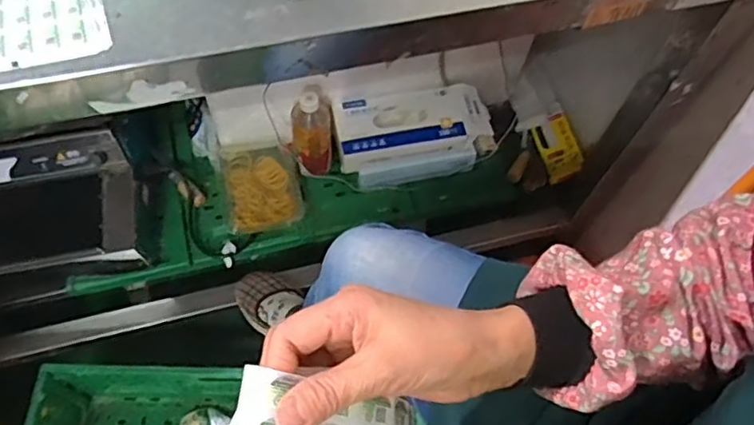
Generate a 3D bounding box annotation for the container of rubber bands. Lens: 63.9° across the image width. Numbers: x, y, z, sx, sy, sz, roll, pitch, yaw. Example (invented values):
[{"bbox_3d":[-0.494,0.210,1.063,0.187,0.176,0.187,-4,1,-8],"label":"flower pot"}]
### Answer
[{"bbox_3d":[-0.204,-0.046,1.073,0.128,0.036,0.166,-10,63,-10],"label":"container of rubber bands"}]

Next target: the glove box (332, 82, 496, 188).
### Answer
[{"bbox_3d":[0.071,-0.144,1.086,0.285,0.097,0.130,-9,63,-9],"label":"glove box"}]

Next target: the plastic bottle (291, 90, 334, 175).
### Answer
[{"bbox_3d":[-0.111,-0.140,1.040,0.069,0.161,0.082,-1,62,-5],"label":"plastic bottle"}]

